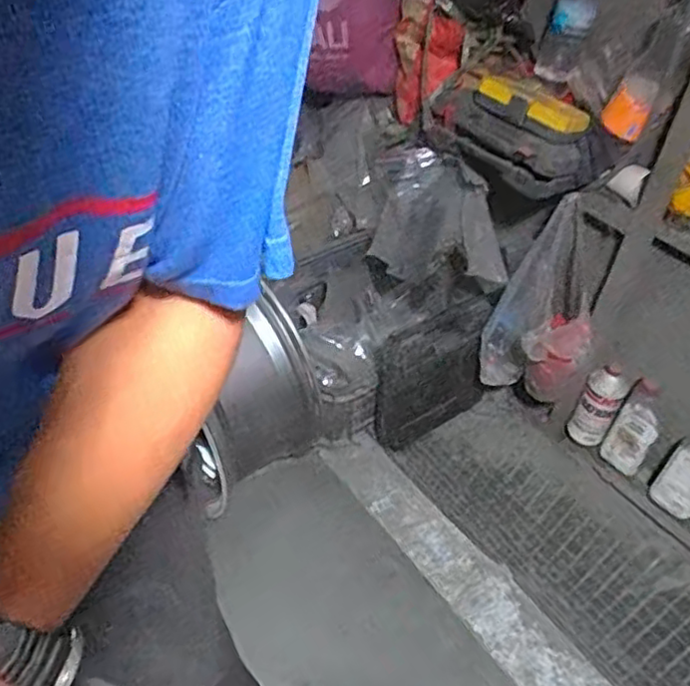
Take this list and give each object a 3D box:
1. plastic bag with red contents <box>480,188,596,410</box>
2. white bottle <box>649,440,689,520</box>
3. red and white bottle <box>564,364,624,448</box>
[{"bbox_3d":[0.425,-0.049,1.403,0.189,0.384,0.231,-19,48,-24],"label":"plastic bag with red contents"},{"bbox_3d":[0.719,0.280,1.404,0.051,0.186,0.098,-25,51,-29],"label":"white bottle"},{"bbox_3d":[0.558,0.154,1.505,0.081,0.219,0.064,26,46,20],"label":"red and white bottle"}]

